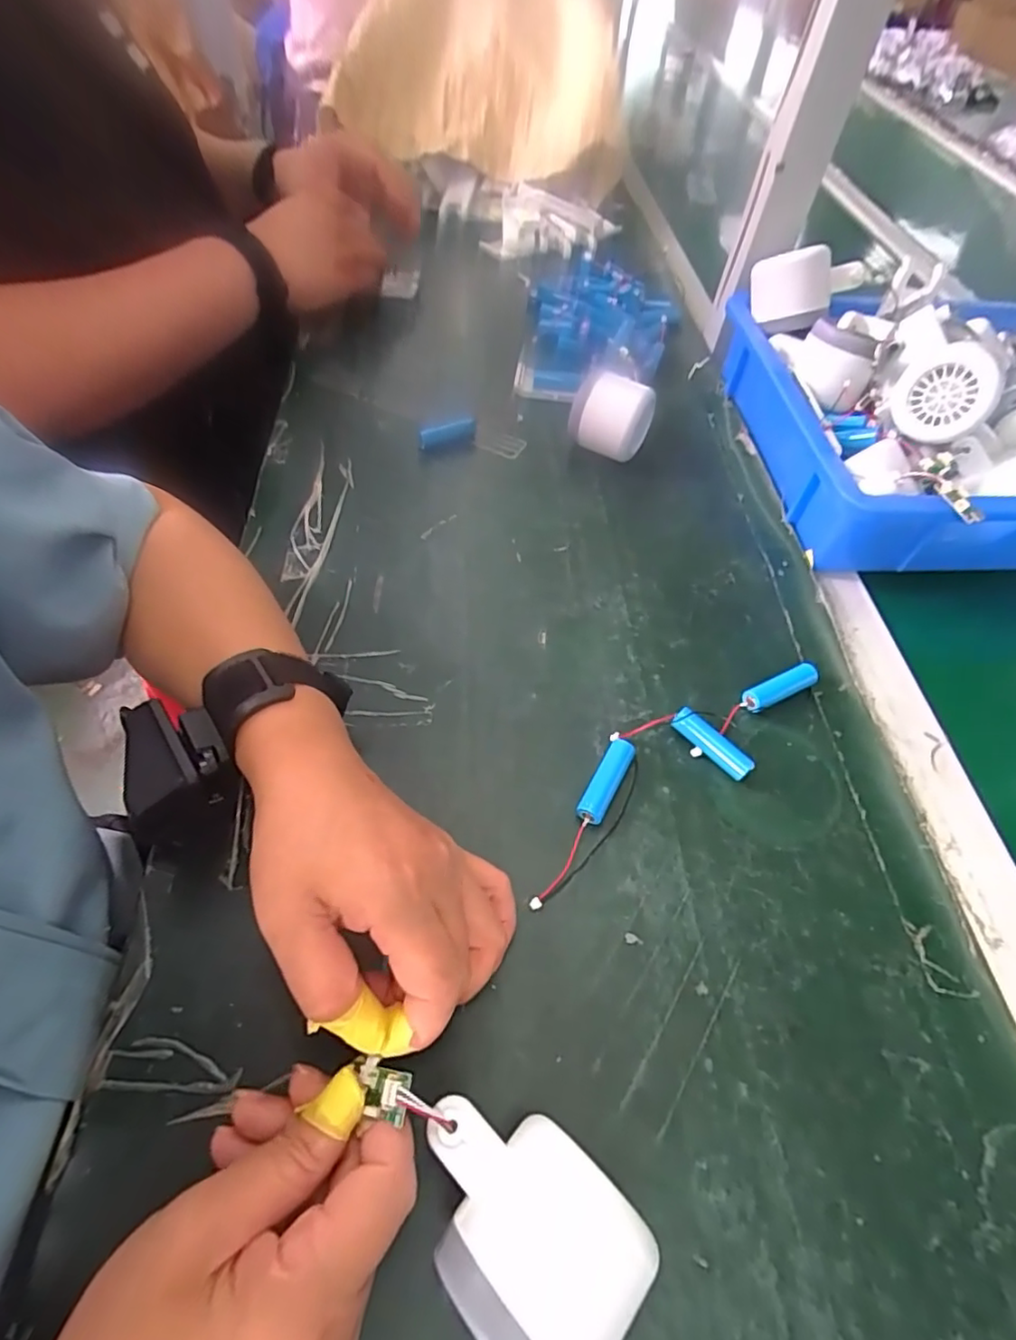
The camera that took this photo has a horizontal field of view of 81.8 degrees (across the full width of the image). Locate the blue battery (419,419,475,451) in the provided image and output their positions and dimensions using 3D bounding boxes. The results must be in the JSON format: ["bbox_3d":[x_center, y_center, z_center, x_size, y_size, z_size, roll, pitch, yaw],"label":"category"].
[{"bbox_3d":[-0.051,-0.198,0.496,0.048,0.012,0.018,-14,58,-14],"label":"blue battery"}]

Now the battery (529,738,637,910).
[{"bbox_3d":[0.045,0.081,0.309,0.023,0.014,0.100,27,58,13],"label":"battery"}]

